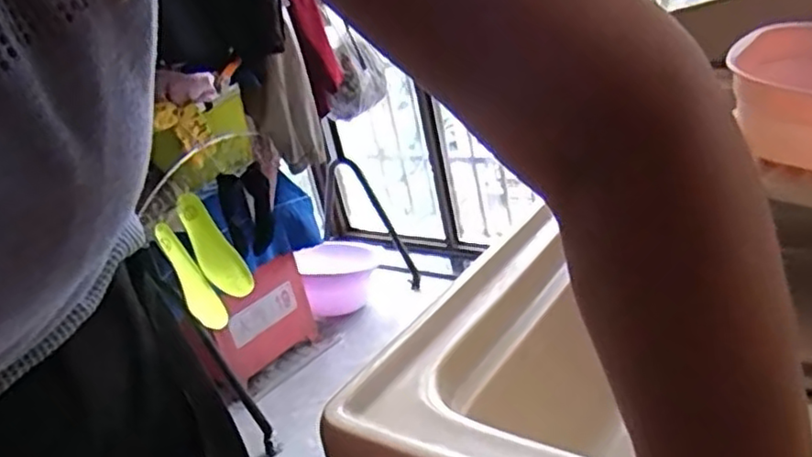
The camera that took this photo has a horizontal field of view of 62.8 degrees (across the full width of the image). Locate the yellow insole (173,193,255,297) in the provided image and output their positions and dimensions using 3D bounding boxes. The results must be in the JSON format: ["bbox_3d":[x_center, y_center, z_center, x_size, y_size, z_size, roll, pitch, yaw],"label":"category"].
[{"bbox_3d":[-0.412,0.039,1.423,0.031,0.246,0.085,-18,17,37],"label":"yellow insole"}]

